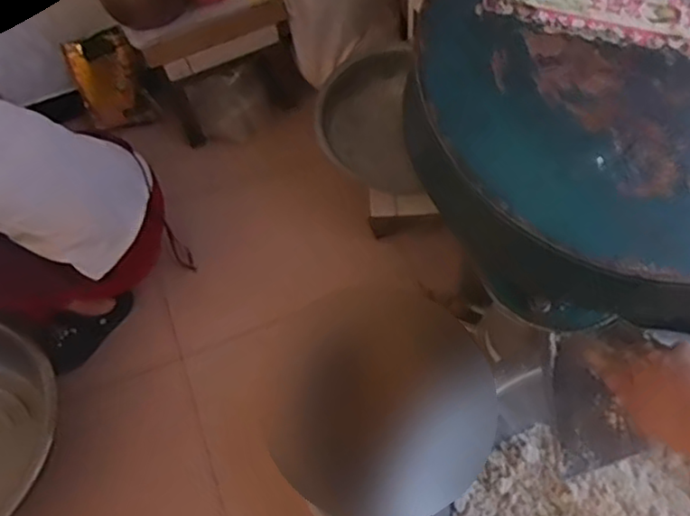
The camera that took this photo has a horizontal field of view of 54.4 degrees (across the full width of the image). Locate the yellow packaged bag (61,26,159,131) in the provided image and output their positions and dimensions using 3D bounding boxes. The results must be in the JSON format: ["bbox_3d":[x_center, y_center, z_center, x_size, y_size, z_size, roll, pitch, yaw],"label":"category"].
[{"bbox_3d":[-0.629,-0.473,1.802,0.171,0.056,0.248,-21,106,-11],"label":"yellow packaged bag"}]

